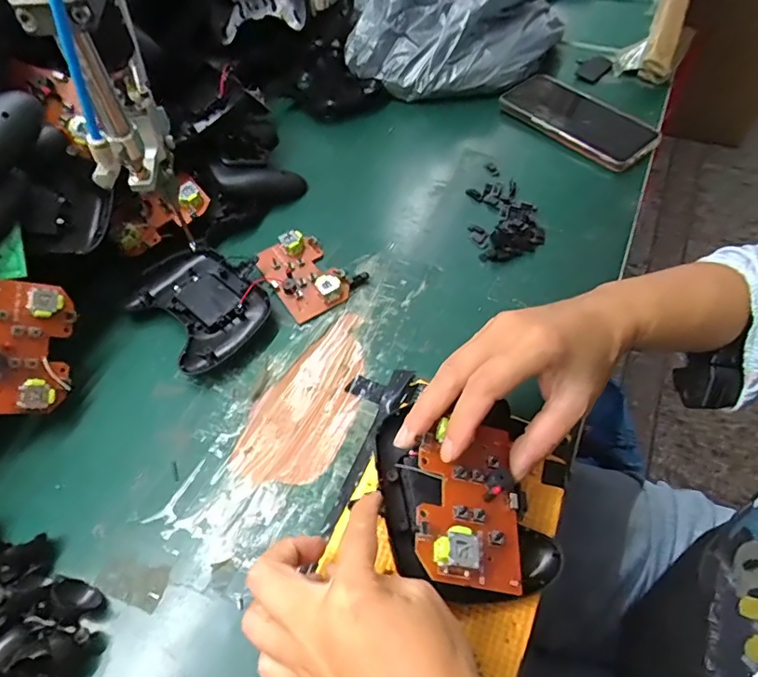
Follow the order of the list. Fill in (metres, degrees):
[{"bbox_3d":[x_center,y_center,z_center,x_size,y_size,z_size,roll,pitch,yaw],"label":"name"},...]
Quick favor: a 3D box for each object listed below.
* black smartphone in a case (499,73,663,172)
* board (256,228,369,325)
[{"bbox_3d":[0.207,-0.232,0.542,0.079,0.016,0.159,-36,63,-18],"label":"black smartphone in a case"},{"bbox_3d":[-0.062,-0.060,0.450,0.067,0.016,0.086,-33,60,-18],"label":"board"}]

